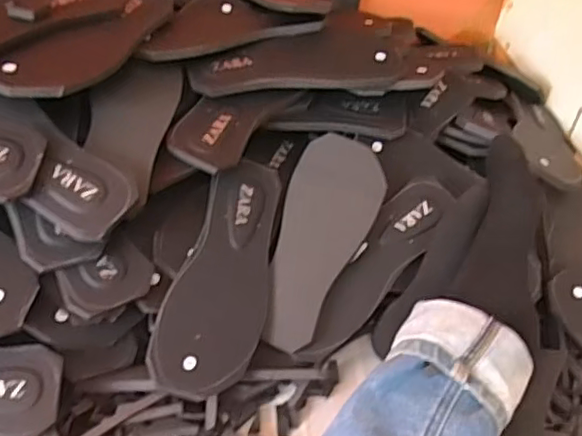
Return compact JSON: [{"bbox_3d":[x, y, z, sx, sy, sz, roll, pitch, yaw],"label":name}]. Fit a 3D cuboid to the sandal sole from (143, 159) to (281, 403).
[{"bbox_3d":[-0.067,0.053,0.613,0.096,0.011,0.247,18,62,-12],"label":"sandal sole"}]

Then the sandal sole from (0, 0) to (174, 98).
[{"bbox_3d":[-0.204,-0.181,0.625,0.084,0.028,0.249,24,48,19],"label":"sandal sole"}]

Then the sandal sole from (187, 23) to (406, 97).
[{"bbox_3d":[0.009,-0.187,0.711,0.251,0.011,0.084,-7,69,-11],"label":"sandal sole"}]

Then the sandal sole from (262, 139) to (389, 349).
[{"bbox_3d":[0.032,0.021,0.658,0.101,0.012,0.251,15,66,10],"label":"sandal sole"}]

